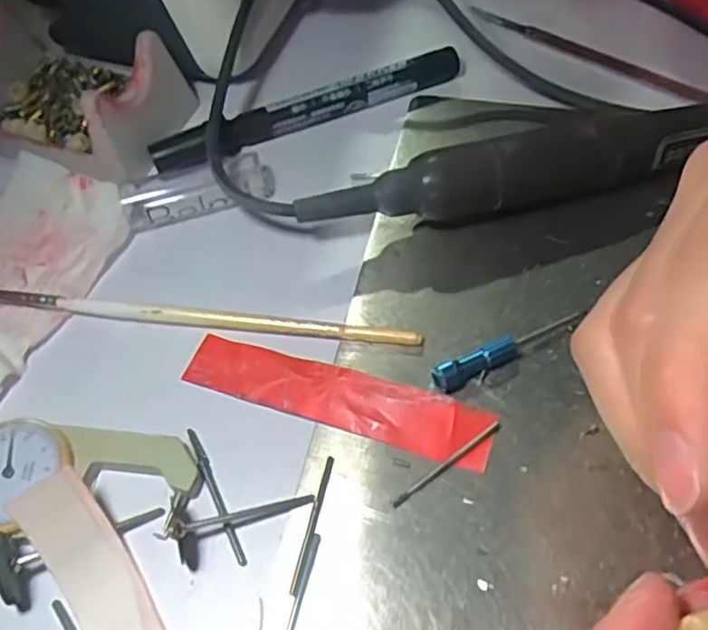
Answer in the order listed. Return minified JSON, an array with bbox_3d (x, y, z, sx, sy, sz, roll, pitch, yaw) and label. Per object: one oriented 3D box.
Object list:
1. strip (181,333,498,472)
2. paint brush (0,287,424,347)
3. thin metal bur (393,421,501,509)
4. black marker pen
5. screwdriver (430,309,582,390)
[{"bbox_3d":[-0.007,0.027,0.239,0.108,0.004,0.021,16,59,14],"label":"strip"},{"bbox_3d":[-0.068,0.000,0.261,0.184,0.006,0.010,7,57,8],"label":"paint brush"},{"bbox_3d":[0.030,0.047,0.222,0.044,0.004,0.004,-33,60,-17],"label":"thin metal bur"},{"bbox_3d":[-0.019,-0.093,0.316,0.146,0.013,0.017,-22,57,-11],"label":"black marker pen"},{"bbox_3d":[0.054,0.010,0.242,0.058,0.010,0.008,-26,58,-13],"label":"screwdriver"}]

